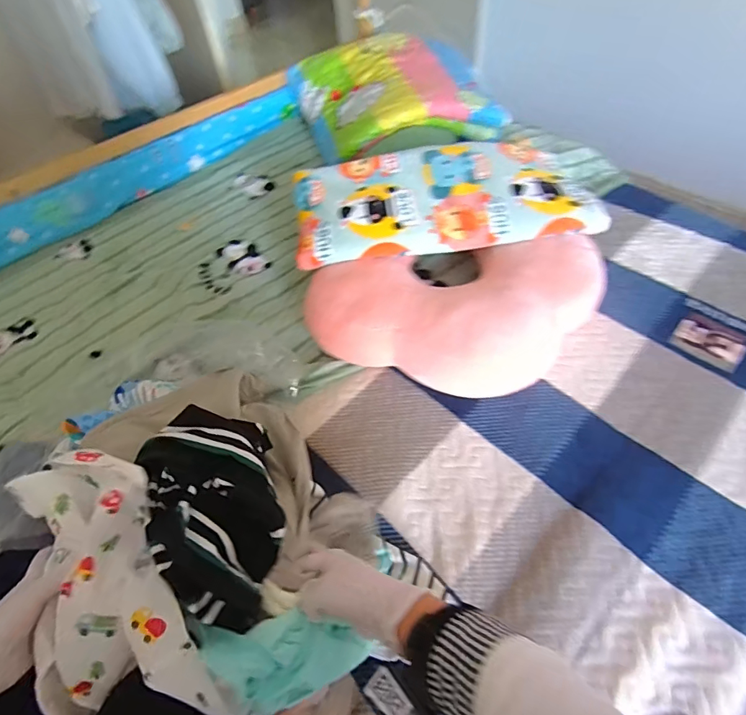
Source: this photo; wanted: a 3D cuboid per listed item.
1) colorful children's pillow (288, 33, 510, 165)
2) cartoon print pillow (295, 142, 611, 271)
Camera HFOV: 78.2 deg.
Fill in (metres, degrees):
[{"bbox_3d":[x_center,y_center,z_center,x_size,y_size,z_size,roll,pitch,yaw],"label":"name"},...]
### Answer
[{"bbox_3d":[0.054,-0.674,1.183,0.442,0.132,0.443,-19,52,-8],"label":"colorful children's pillow"},{"bbox_3d":[0.126,-0.294,0.846,0.532,0.067,0.236,-7,51,1],"label":"cartoon print pillow"}]

